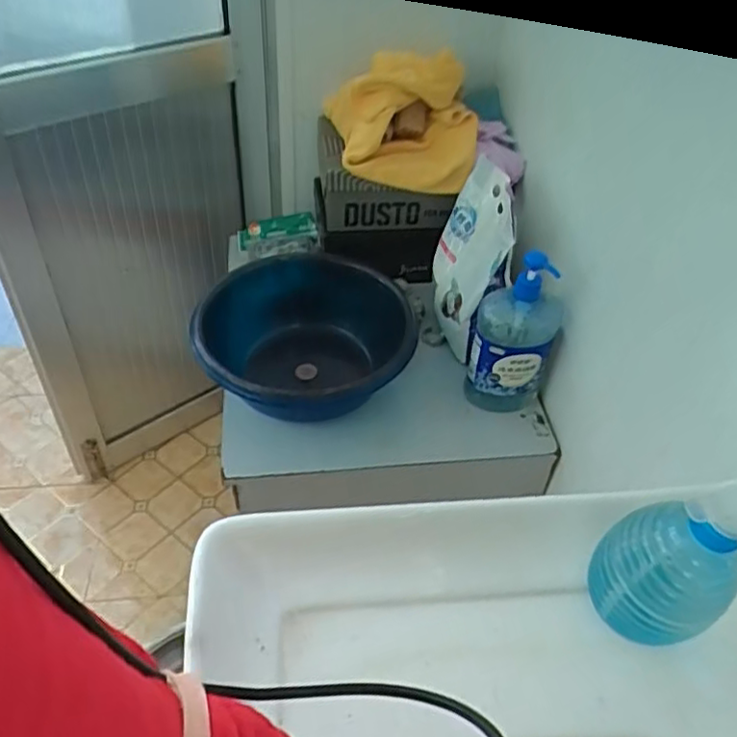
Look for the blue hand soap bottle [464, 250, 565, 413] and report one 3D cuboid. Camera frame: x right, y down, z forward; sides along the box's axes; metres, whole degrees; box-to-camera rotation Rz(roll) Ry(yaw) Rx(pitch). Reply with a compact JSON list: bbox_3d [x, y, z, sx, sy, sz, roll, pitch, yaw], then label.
[{"bbox_3d":[0.218,-0.051,0.972,0.120,0.252,0.085,8,44,5],"label":"blue hand soap bottle"}]

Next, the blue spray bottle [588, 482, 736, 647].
[{"bbox_3d":[0.204,0.105,0.408,0.077,0.174,0.069,-17,47,-20],"label":"blue spray bottle"}]

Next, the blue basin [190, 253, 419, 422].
[{"bbox_3d":[-0.102,-0.035,0.994,0.298,0.163,0.284,2,44,-2],"label":"blue basin"}]

